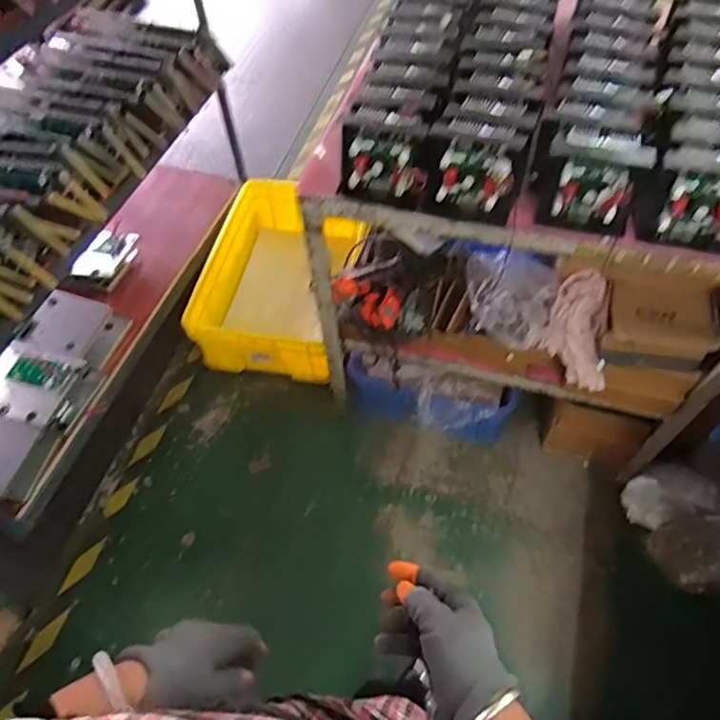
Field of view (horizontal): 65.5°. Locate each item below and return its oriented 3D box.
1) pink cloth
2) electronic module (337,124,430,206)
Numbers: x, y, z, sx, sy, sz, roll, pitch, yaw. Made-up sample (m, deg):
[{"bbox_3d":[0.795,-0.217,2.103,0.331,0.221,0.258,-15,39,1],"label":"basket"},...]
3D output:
[{"bbox_3d":[0.410,-0.057,1.067,0.119,0.076,0.227,1,92,3],"label":"pink cloth"},{"bbox_3d":[0.035,-0.289,0.856,0.134,0.098,0.027,17,37,11],"label":"electronic module"}]

